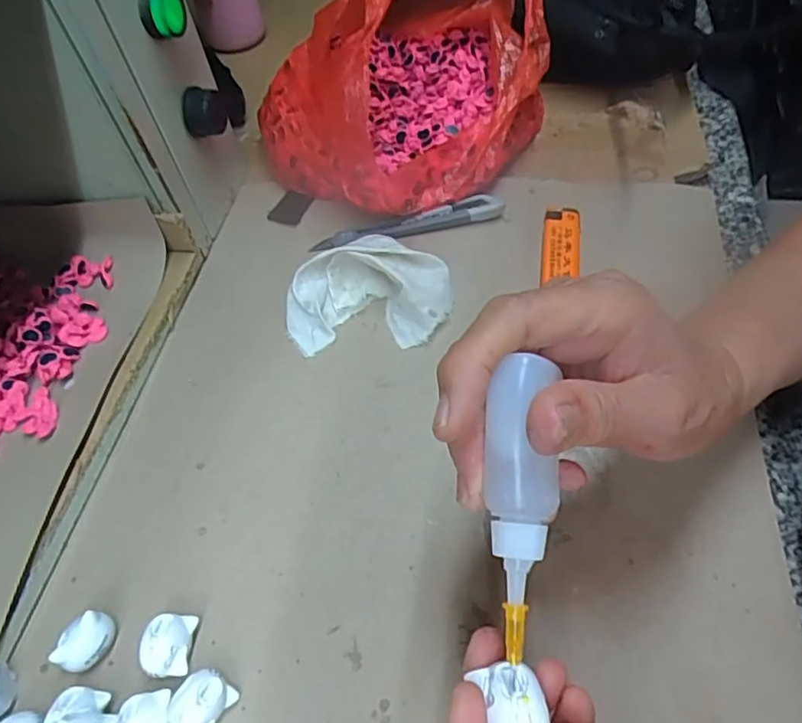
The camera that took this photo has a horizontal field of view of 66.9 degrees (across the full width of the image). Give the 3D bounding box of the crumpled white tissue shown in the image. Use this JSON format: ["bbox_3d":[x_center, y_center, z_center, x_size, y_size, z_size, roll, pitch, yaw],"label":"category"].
[{"bbox_3d":[-0.021,-0.047,0.383,0.104,0.038,0.074,-4,54,5],"label":"crumpled white tissue"}]

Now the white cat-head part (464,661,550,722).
[{"bbox_3d":[0.033,0.105,0.186,0.020,0.010,0.024,-6,53,1],"label":"white cat-head part"}]

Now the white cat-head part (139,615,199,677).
[{"bbox_3d":[-0.105,0.130,0.278,0.021,0.019,0.025,-3,54,6],"label":"white cat-head part"}]

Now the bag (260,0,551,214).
[{"bbox_3d":[-0.002,-0.208,0.430,0.190,0.125,0.192,36,66,29],"label":"bag"}]

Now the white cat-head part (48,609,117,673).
[{"bbox_3d":[-0.145,0.131,0.283,0.019,0.019,0.026,9,56,14],"label":"white cat-head part"}]

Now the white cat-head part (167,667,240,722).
[{"bbox_3d":[-0.086,0.146,0.260,0.019,0.019,0.025,27,62,25],"label":"white cat-head part"}]

